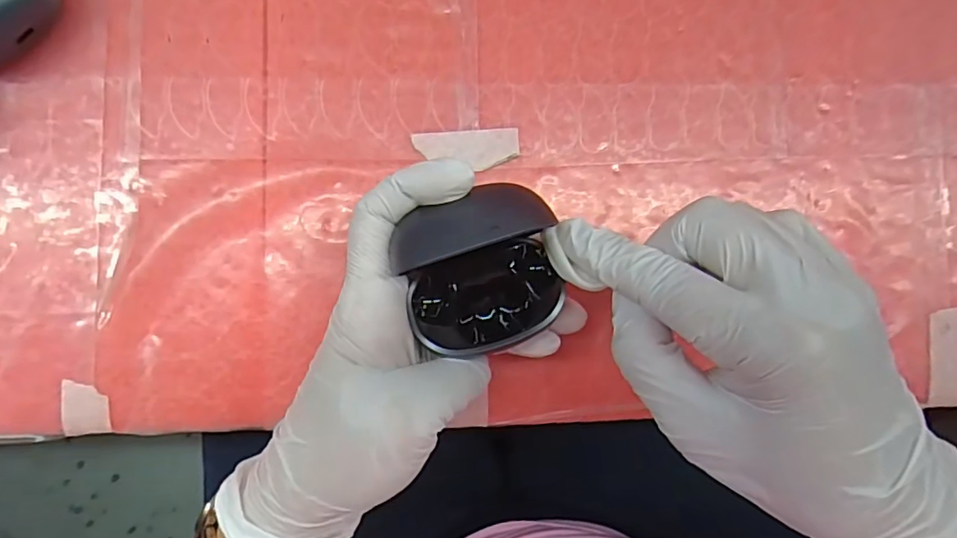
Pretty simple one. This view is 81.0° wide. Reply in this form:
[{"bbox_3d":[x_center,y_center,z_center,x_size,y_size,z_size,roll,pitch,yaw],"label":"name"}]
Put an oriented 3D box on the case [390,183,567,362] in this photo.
[{"bbox_3d":[0.002,0.003,0.204,0.056,0.031,0.057,-18,91,-4],"label":"case"}]

